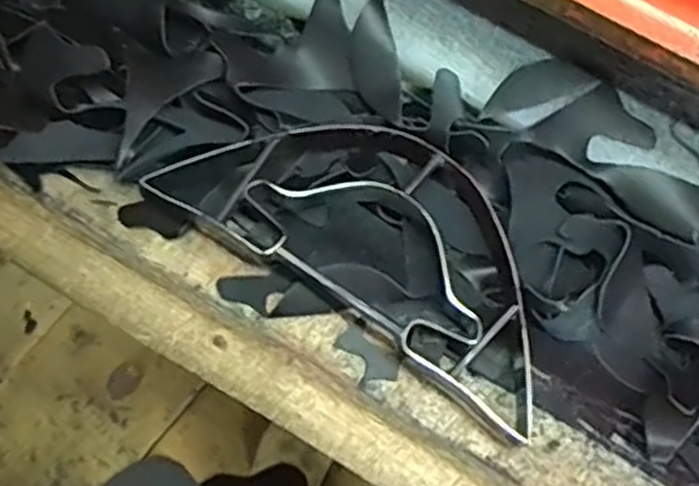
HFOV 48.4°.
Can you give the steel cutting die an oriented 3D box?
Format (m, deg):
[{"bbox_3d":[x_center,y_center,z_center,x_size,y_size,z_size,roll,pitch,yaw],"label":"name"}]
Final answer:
[{"bbox_3d":[0.023,-0.006,0.476,0.264,0.045,0.125,33,77,9],"label":"steel cutting die"}]

